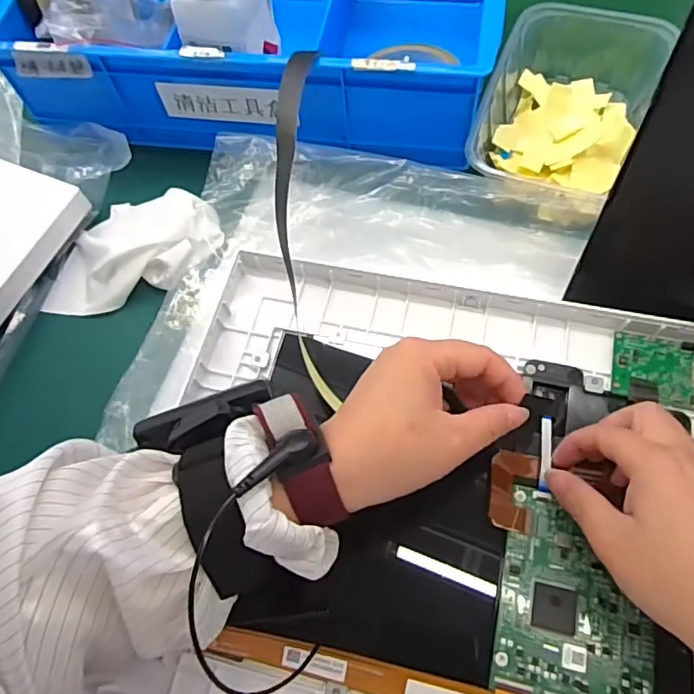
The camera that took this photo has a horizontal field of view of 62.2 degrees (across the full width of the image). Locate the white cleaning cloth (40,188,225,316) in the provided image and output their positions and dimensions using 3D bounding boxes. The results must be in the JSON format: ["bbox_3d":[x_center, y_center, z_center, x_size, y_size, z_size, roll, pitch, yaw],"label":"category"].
[{"bbox_3d":[-0.149,-0.068,0.398,0.123,0.027,0.073,-14,65,-4],"label":"white cleaning cloth"}]

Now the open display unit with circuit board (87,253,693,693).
[{"bbox_3d":[0.047,0.079,0.300,0.304,0.020,0.252,11,66,8],"label":"open display unit with circuit board"}]

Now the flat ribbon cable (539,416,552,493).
[{"bbox_3d":[0.105,0.056,0.305,0.005,0.004,0.041,10,64,8],"label":"flat ribbon cable"}]

